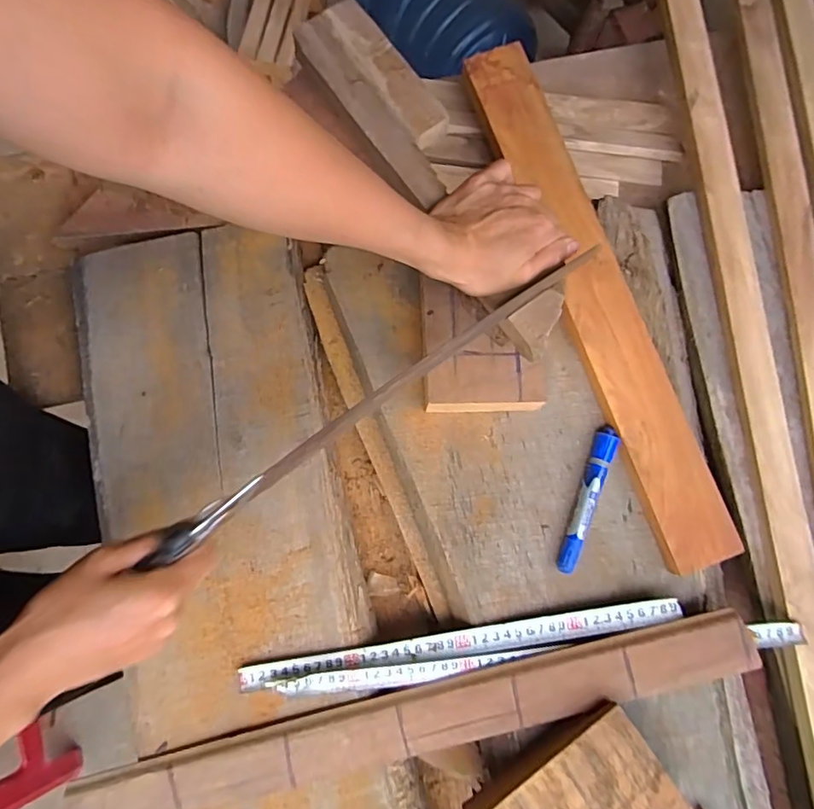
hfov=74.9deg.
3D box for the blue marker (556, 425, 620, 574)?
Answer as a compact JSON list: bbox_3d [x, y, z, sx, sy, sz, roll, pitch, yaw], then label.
[{"bbox_3d":[0.165,0.086,0.486,0.018,0.018,0.137,20,80,4],"label":"blue marker"}]

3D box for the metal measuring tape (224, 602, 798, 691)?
[{"bbox_3d":[0.097,0.209,0.462,0.476,0.008,0.045,-6,80,-1],"label":"metal measuring tape"}]

